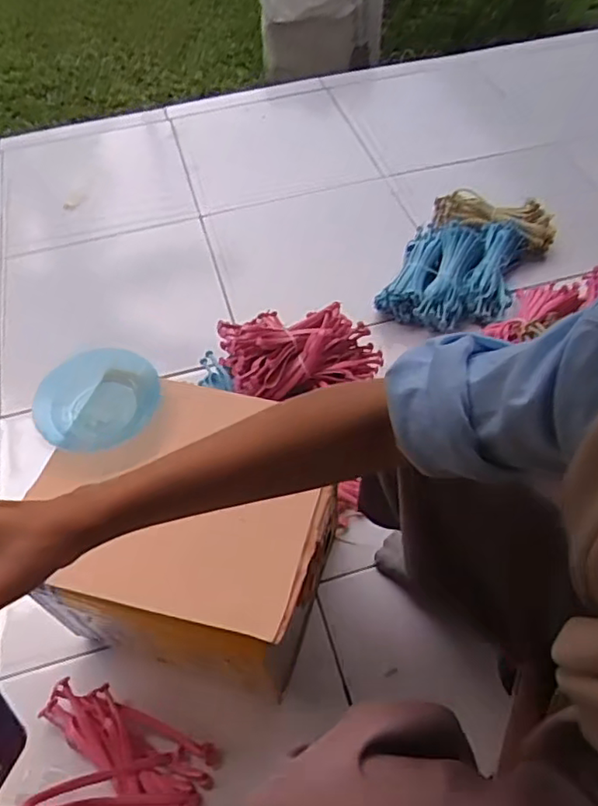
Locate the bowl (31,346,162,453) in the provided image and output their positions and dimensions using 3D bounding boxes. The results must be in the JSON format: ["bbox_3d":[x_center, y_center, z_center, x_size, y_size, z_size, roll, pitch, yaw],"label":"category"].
[{"bbox_3d":[-0.213,-0.005,0.643,0.126,0.034,0.116,-1,54,1],"label":"bowl"}]

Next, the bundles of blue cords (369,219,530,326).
[{"bbox_3d":[0.270,-0.231,1.040,0.196,0.061,0.254,22,58,17],"label":"bundles of blue cords"}]

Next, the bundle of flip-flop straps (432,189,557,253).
[{"bbox_3d":[0.359,-0.343,1.126,0.223,0.056,0.088,17,57,14],"label":"bundle of flip-flop straps"}]

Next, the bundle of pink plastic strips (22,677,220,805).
[{"bbox_3d":[-0.199,0.374,0.619,0.196,0.095,0.131,13,56,12],"label":"bundle of pink plastic strips"}]

